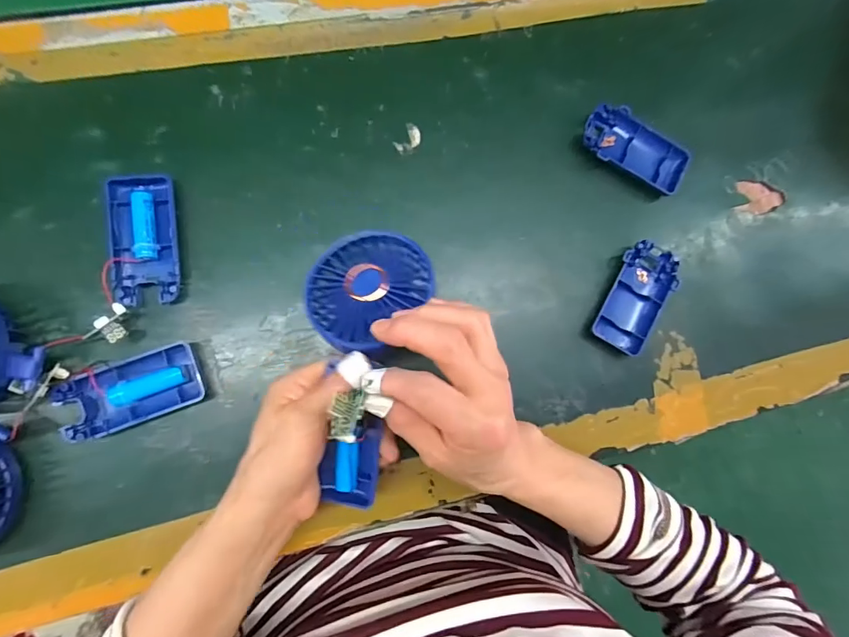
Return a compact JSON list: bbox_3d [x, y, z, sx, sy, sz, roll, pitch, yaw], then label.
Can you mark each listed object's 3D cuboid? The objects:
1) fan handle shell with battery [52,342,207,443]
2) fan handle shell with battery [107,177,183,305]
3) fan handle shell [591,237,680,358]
[{"bbox_3d":[-0.206,0.052,0.323,0.093,0.015,0.045,-20,88,-8],"label":"fan handle shell with battery"},{"bbox_3d":[-0.204,-0.058,0.334,0.043,0.016,0.094,-5,86,-7],"label":"fan handle shell with battery"},{"bbox_3d":[0.175,-0.018,0.377,0.045,0.014,0.092,29,82,-4],"label":"fan handle shell"}]

